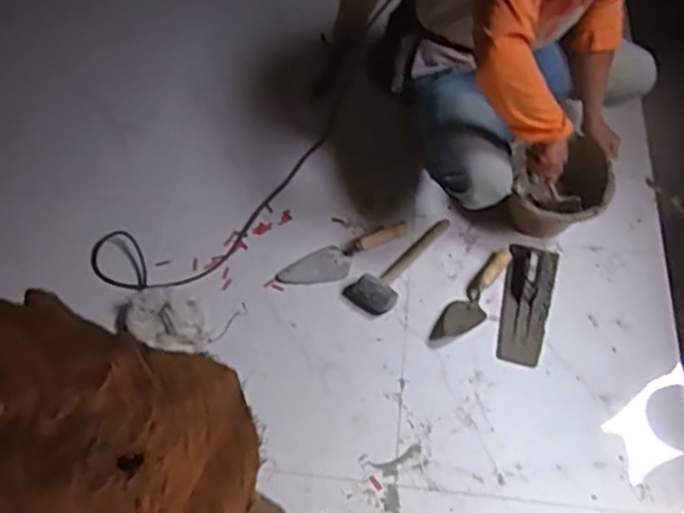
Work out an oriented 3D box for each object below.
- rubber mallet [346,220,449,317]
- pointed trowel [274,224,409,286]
[{"bbox_3d":[0.159,0.013,1.541,0.334,0.054,0.109,-35,66,-20],"label":"rubber mallet"},{"bbox_3d":[0.003,-0.009,1.552,0.324,0.043,0.092,-27,64,-17],"label":"pointed trowel"}]

